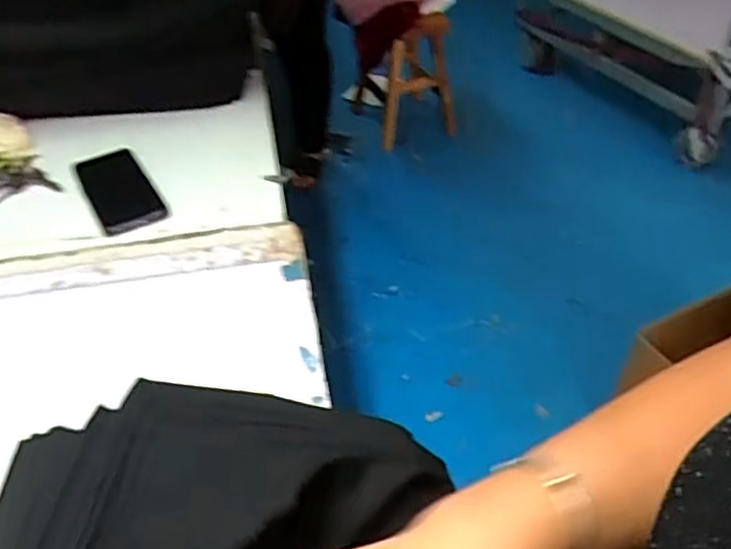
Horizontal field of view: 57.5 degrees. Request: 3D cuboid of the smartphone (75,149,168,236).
[{"bbox_3d":[-0.296,-0.105,0.797,0.071,0.008,0.172,-23,47,-20],"label":"smartphone"}]

